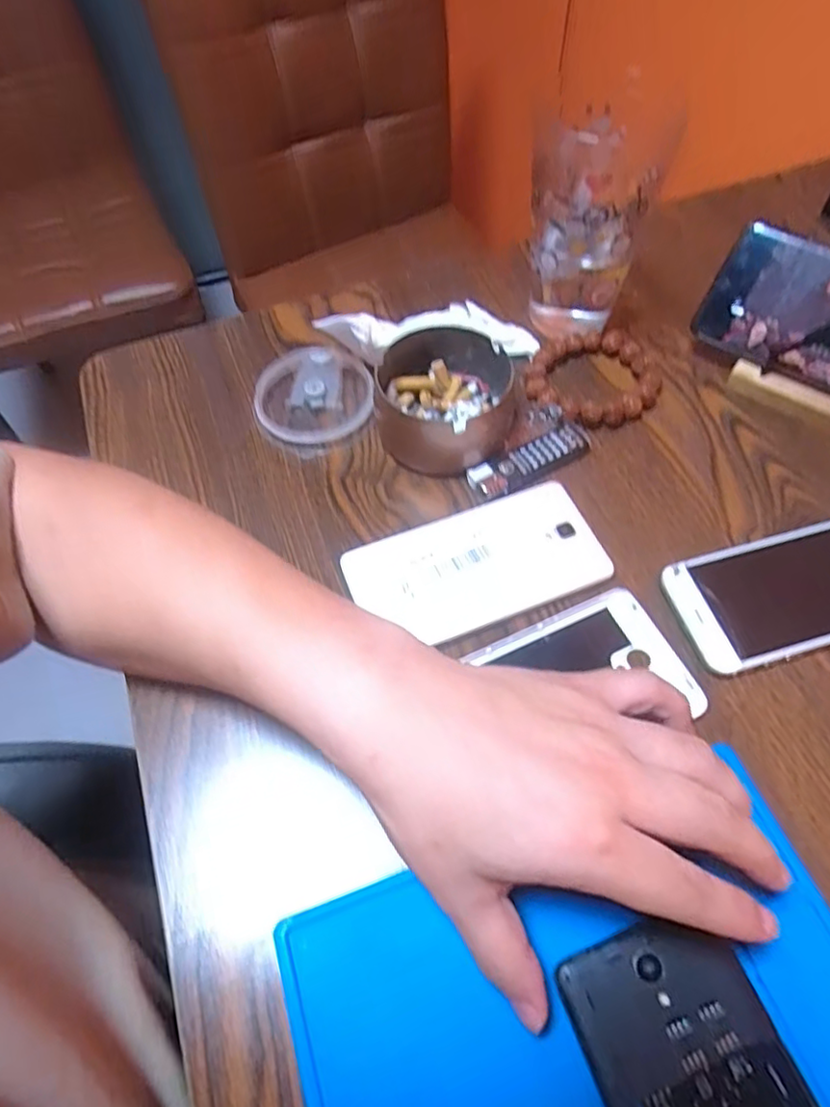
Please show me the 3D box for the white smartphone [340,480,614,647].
[{"bbox_3d":[0.035,0.008,0.358,0.140,0.011,0.070,-20,61,-10],"label":"white smartphone"}]

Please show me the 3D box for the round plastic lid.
[{"bbox_3d":[-0.066,-0.106,0.421,0.076,0.017,0.074,-1,59,1],"label":"round plastic lid"}]

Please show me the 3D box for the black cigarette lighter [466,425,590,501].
[{"bbox_3d":[0.074,-0.057,0.392,0.080,0.012,0.026,-28,62,-14],"label":"black cigarette lighter"}]

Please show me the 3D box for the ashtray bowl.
[{"bbox_3d":[0.020,-0.097,0.400,0.085,0.044,0.086,-1,59,1],"label":"ashtray bowl"}]

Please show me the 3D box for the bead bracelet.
[{"bbox_3d":[0.119,-0.116,0.424,0.086,0.015,0.075,-18,60,-8],"label":"bead bracelet"}]

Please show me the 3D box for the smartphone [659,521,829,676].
[{"bbox_3d":[0.210,0.020,0.346,0.135,0.010,0.066,-15,60,-7],"label":"smartphone"}]

